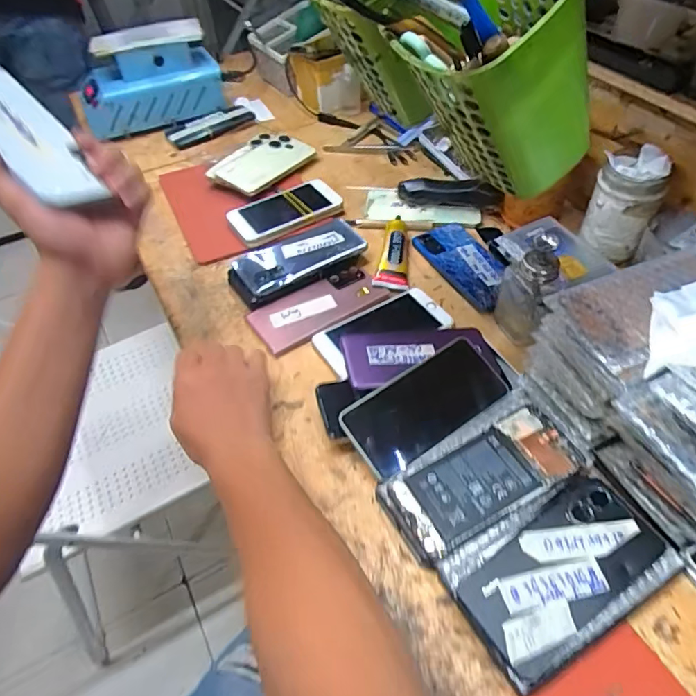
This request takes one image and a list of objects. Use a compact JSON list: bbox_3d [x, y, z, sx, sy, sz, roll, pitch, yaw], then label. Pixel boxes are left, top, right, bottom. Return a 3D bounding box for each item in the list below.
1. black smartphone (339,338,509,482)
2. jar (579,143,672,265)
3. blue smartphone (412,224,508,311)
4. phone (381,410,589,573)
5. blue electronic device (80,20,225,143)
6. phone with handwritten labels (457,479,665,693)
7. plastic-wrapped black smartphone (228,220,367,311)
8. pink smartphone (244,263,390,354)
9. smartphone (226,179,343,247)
[{"bbox_3d":[0.076,0.053,0.499,0.163,0.008,0.076,-31,73,-18],"label":"black smartphone"},{"bbox_3d":[0.332,-0.175,0.624,0.070,0.117,0.064,-2,49,2],"label":"jar"},{"bbox_3d":[0.158,-0.111,0.672,0.085,0.014,0.162,-25,52,-17],"label":"blue smartphone"},{"bbox_3d":[0.116,0.112,0.448,0.166,0.012,0.073,-22,52,-15],"label":"phone"},{"bbox_3d":[-0.346,-0.466,0.908,0.237,0.143,0.105,-19,51,-12],"label":"blue electronic device"},{"bbox_3d":[0.167,0.175,0.406,0.161,0.016,0.075,-31,58,-18],"label":"phone with handwritten labels"},{"bbox_3d":[-0.064,-0.113,0.670,0.177,0.030,0.084,-27,53,-15],"label":"plastic-wrapped black smartphone"},{"bbox_3d":[-0.035,-0.049,0.624,0.160,0.014,0.070,-26,53,-18],"label":"pink smartphone"},{"bbox_3d":[-0.085,-0.197,0.743,0.166,0.015,0.084,-30,62,-19],"label":"smartphone"}]

